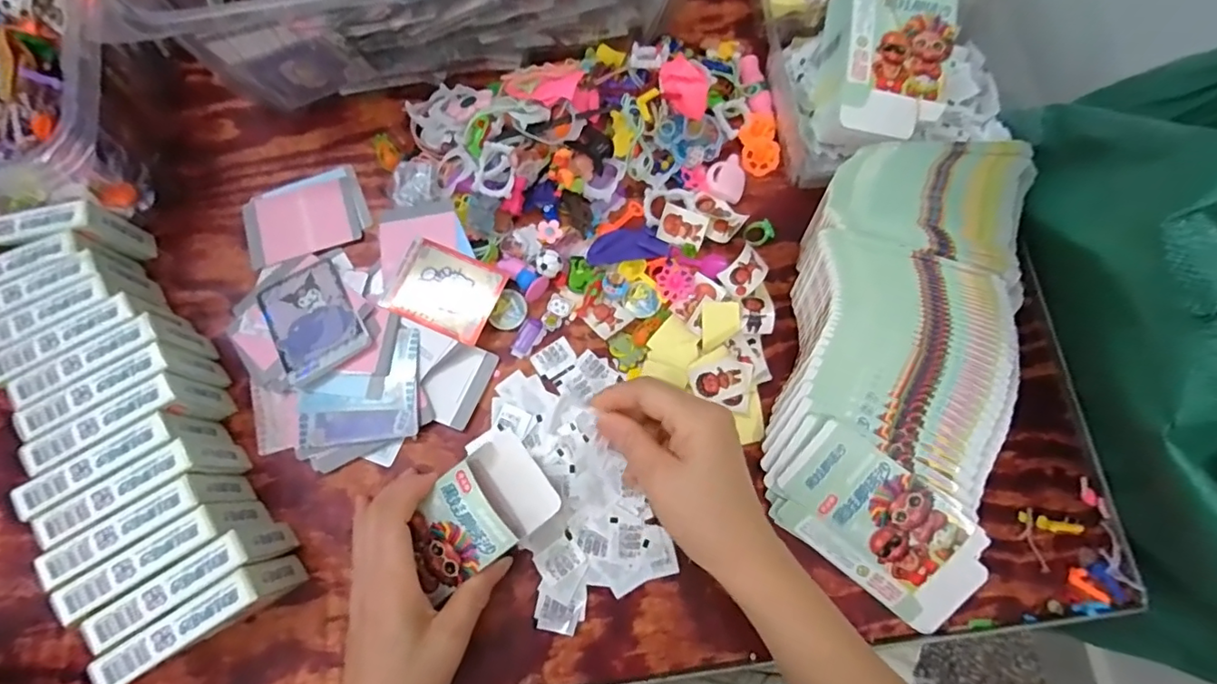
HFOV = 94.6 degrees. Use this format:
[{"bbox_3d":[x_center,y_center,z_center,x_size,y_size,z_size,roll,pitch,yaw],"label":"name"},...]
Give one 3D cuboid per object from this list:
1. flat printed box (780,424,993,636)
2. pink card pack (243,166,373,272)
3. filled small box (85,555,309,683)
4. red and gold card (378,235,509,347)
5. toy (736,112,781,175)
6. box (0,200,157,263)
[{"bbox_3d":[0.190,0.129,0.392,0.144,0.008,0.085,37,103,6],"label":"flat printed box"},{"bbox_3d":[-0.253,-0.106,0.467,0.097,0.004,0.075,-24,76,-9],"label":"pink card pack"},{"bbox_3d":[-0.247,0.173,0.352,0.093,0.068,0.025,-30,77,-10],"label":"filled small box"},{"bbox_3d":[-0.127,-0.041,0.435,0.084,0.013,0.062,24,75,5],"label":"red and gold card"},{"bbox_3d":[0.131,-0.174,0.490,0.032,0.007,0.057,-8,83,15],"label":"toy"},{"bbox_3d":[-0.408,-0.073,0.419,0.094,0.071,0.024,-10,75,-5],"label":"box"}]

